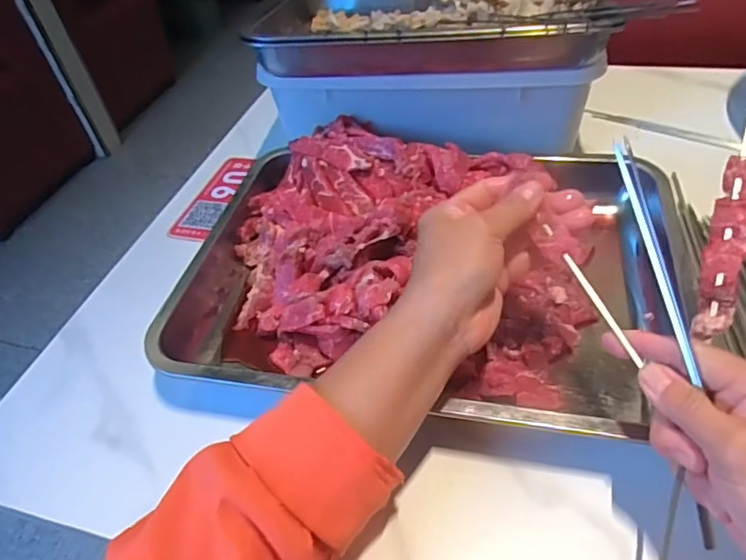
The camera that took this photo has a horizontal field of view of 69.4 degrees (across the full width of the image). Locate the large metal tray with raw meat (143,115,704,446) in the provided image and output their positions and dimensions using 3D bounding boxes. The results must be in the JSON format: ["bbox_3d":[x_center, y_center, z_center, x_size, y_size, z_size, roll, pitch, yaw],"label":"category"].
[{"bbox_3d":[0.033,-0.026,0.463,0.370,0.071,0.302,7,48,14],"label":"large metal tray with raw meat"}]

